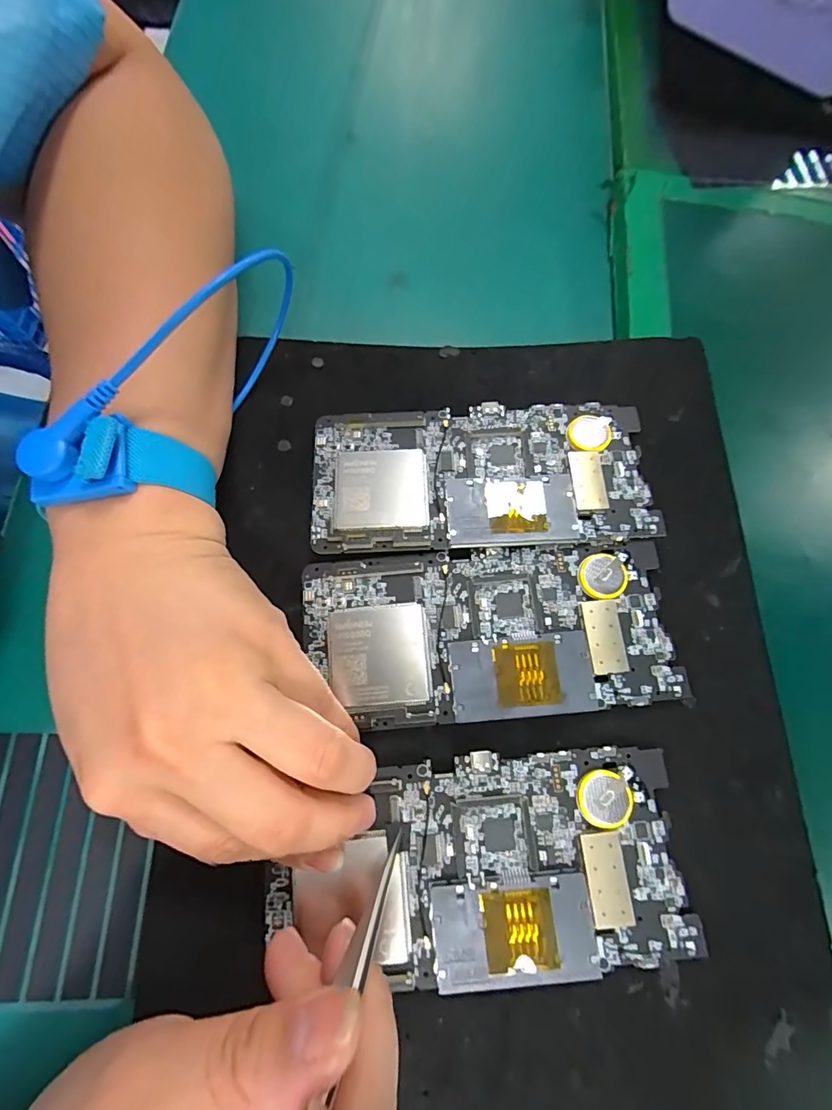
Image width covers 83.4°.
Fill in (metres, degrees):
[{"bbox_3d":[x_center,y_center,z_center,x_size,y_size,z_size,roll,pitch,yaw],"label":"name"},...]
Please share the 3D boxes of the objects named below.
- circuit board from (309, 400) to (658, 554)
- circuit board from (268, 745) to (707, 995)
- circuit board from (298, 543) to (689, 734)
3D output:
[{"bbox_3d":[0.029,-0.037,0.217,0.151,0.009,0.071,1,74,-6],"label":"circuit board"},{"bbox_3d":[0.022,0.116,0.175,0.149,0.005,0.072,-6,73,0],"label":"circuit board"},{"bbox_3d":[0.030,0.033,0.197,0.151,0.005,0.070,0,74,-7],"label":"circuit board"}]

